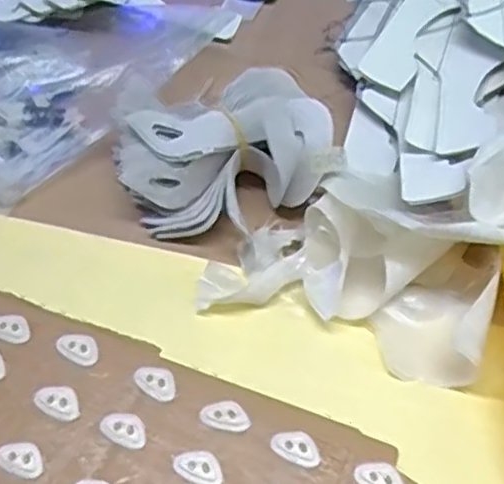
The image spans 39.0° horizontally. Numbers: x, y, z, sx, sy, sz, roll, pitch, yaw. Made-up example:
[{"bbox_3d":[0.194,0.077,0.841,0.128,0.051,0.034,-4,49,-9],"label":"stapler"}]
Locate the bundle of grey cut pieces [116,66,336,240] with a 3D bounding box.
[{"bbox_3d":[-0.014,-0.052,0.445,0.126,0.055,0.091,-25,58,-19],"label":"bundle of grey cut pieces"}]

